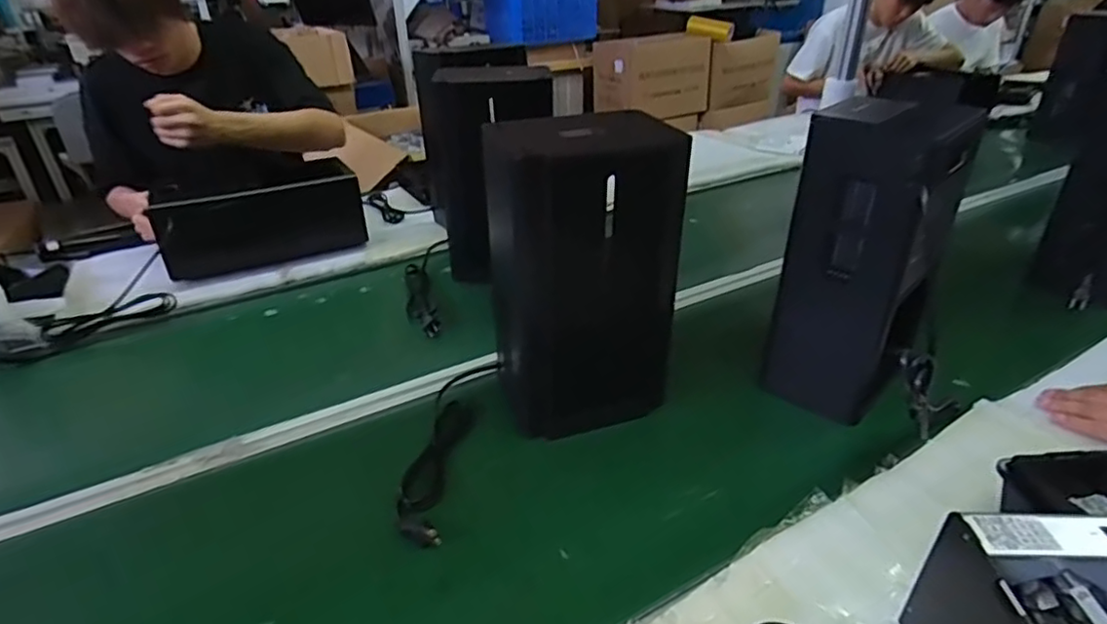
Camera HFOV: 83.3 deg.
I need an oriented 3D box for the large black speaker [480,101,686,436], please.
[{"bbox_3d":[0.034,-0.036,0.731,0.180,0.341,0.170,-15,33,-22],"label":"large black speaker"}]

